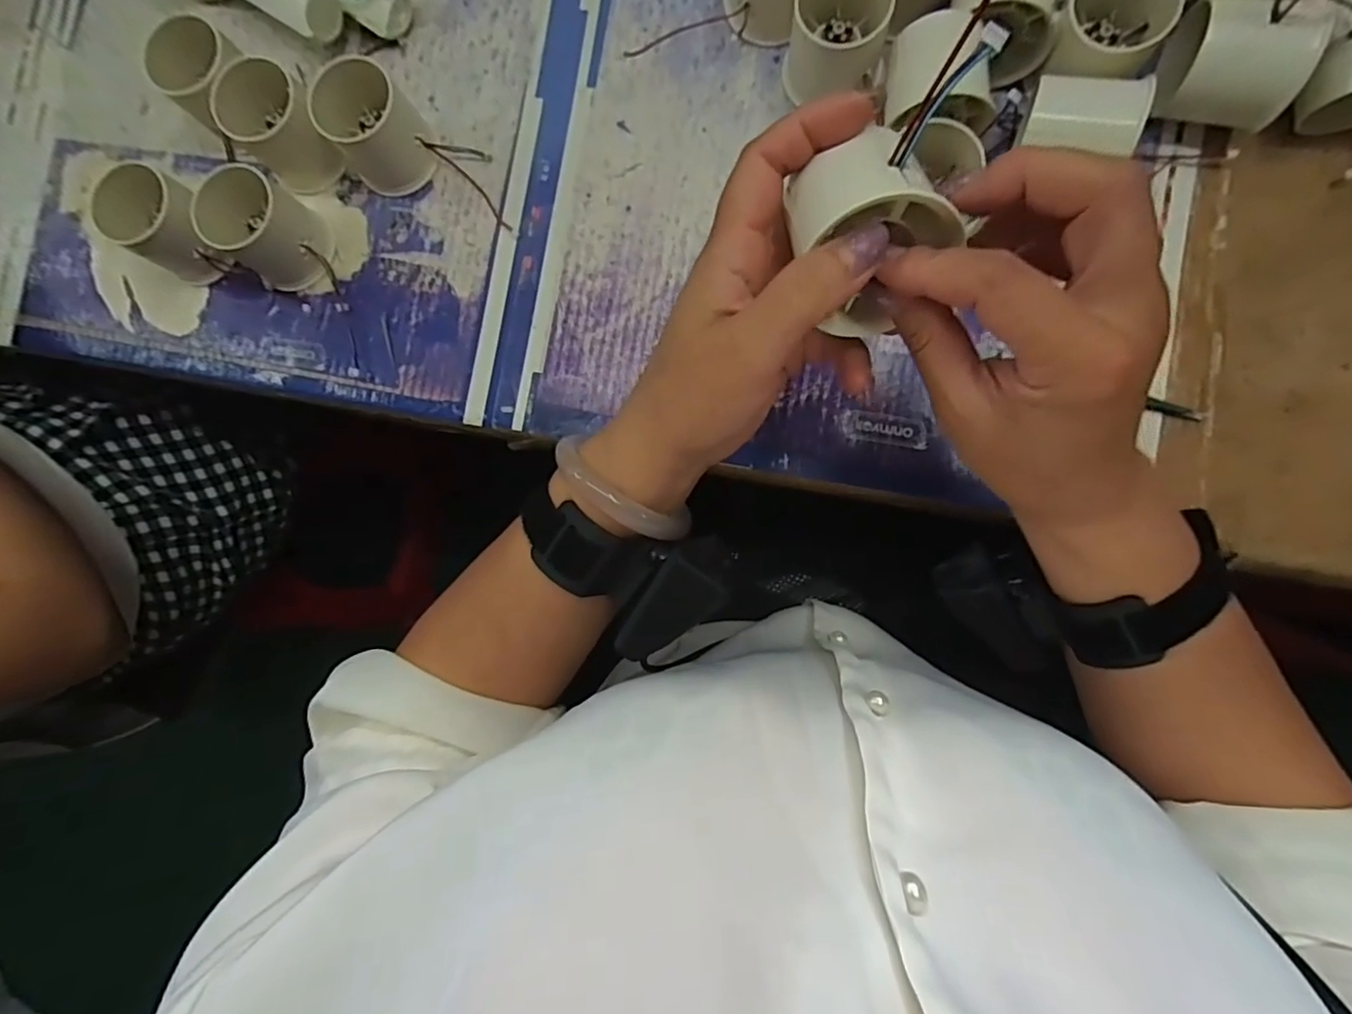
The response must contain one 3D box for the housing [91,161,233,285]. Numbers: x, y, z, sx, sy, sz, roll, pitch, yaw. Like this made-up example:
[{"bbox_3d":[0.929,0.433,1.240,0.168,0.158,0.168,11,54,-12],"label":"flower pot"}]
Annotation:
[{"bbox_3d":[-0.307,-0.171,0.368,0.054,0.056,0.052,27,91,6],"label":"housing"}]

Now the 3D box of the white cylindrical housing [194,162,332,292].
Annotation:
[{"bbox_3d":[-0.247,-0.167,0.366,0.059,0.048,0.052,32,92,6],"label":"white cylindrical housing"}]

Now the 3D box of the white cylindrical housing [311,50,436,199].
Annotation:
[{"bbox_3d":[-0.180,-0.226,0.363,0.052,0.051,0.050,0,88,6],"label":"white cylindrical housing"}]

